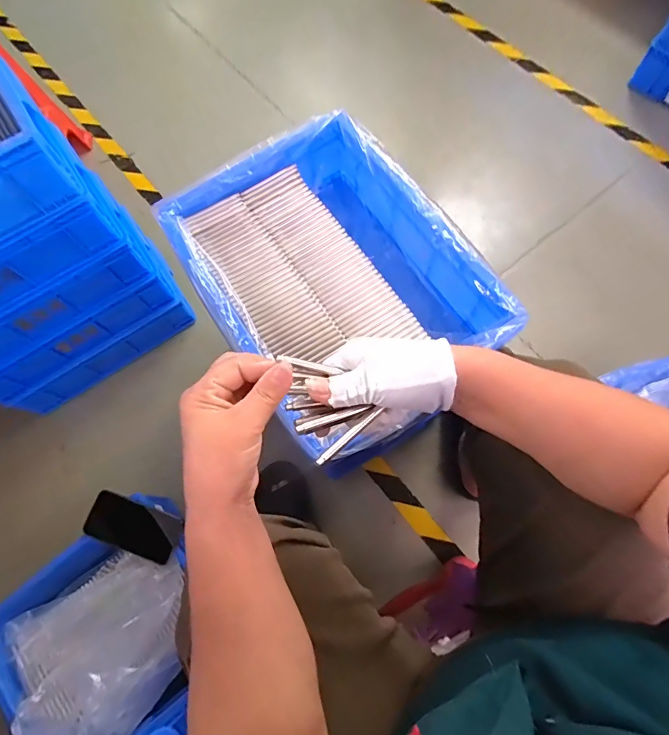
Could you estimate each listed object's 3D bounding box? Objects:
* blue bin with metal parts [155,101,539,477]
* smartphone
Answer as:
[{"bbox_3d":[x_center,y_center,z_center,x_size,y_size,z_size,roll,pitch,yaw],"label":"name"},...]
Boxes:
[{"bbox_3d":[-0.009,-0.122,0.580,0.311,0.129,0.390,-31,73,-8],"label":"blue bin with metal parts"},{"bbox_3d":[-0.344,0.272,0.710,0.151,0.014,0.072,24,66,-3],"label":"smartphone"}]

